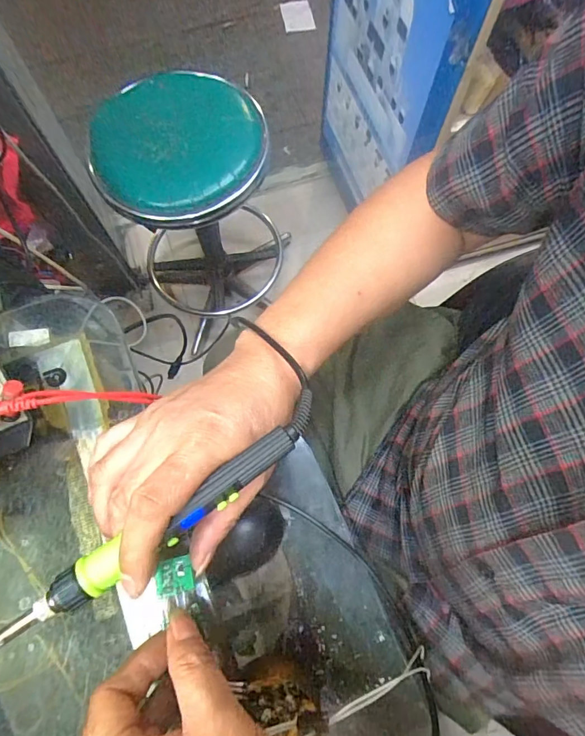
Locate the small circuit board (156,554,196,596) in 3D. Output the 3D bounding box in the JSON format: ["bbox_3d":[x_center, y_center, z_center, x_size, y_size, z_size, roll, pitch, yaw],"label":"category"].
[{"bbox_3d":[-0.073,0.128,0.270,0.021,0.005,0.020,-10,72,-4],"label":"small circuit board"}]

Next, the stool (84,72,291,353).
[{"bbox_3d":[-0.175,-0.344,1.008,0.392,0.551,0.363,0,72,-1],"label":"stool"}]

